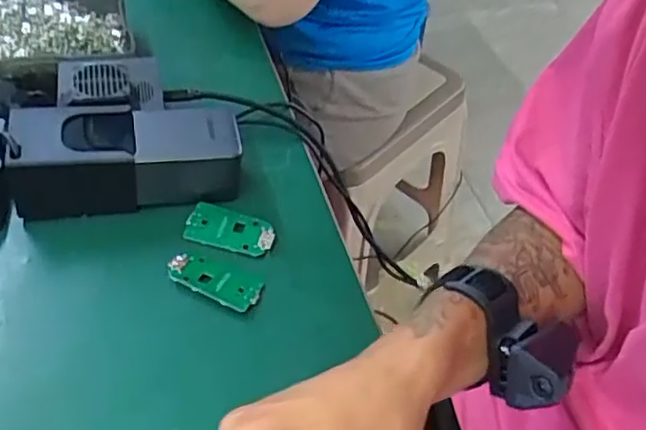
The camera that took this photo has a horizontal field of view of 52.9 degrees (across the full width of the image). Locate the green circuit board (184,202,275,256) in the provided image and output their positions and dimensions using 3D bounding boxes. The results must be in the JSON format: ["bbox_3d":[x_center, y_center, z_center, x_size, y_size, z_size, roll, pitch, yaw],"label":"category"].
[{"bbox_3d":[-0.067,0.010,0.472,0.063,0.005,0.033,13,50,8],"label":"green circuit board"}]

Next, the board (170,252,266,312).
[{"bbox_3d":[-0.074,0.044,0.441,0.064,0.005,0.027,23,45,9],"label":"board"}]

